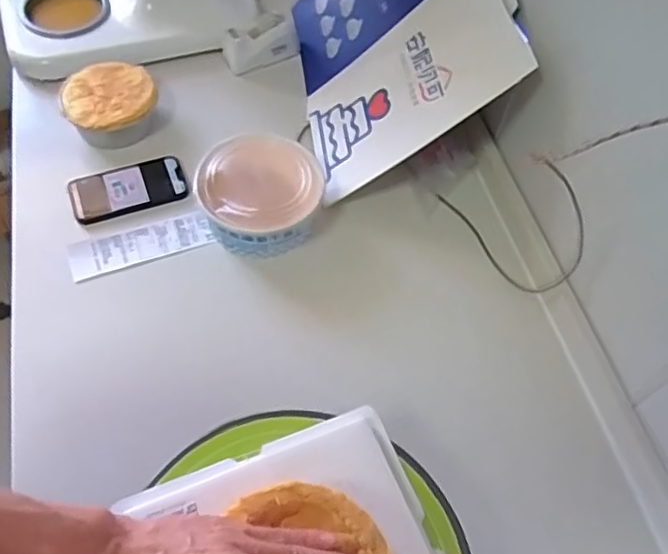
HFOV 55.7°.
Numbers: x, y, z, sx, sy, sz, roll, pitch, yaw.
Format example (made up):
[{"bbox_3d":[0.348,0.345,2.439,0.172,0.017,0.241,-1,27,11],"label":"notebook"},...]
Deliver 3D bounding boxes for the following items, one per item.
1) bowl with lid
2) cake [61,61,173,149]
[{"bbox_3d":[-0.095,-0.106,0.806,0.151,0.074,0.147,2,58,-3],"label":"bowl with lid"},{"bbox_3d":[-0.307,-0.243,0.904,0.147,0.076,0.118,-17,61,-15],"label":"cake"}]

